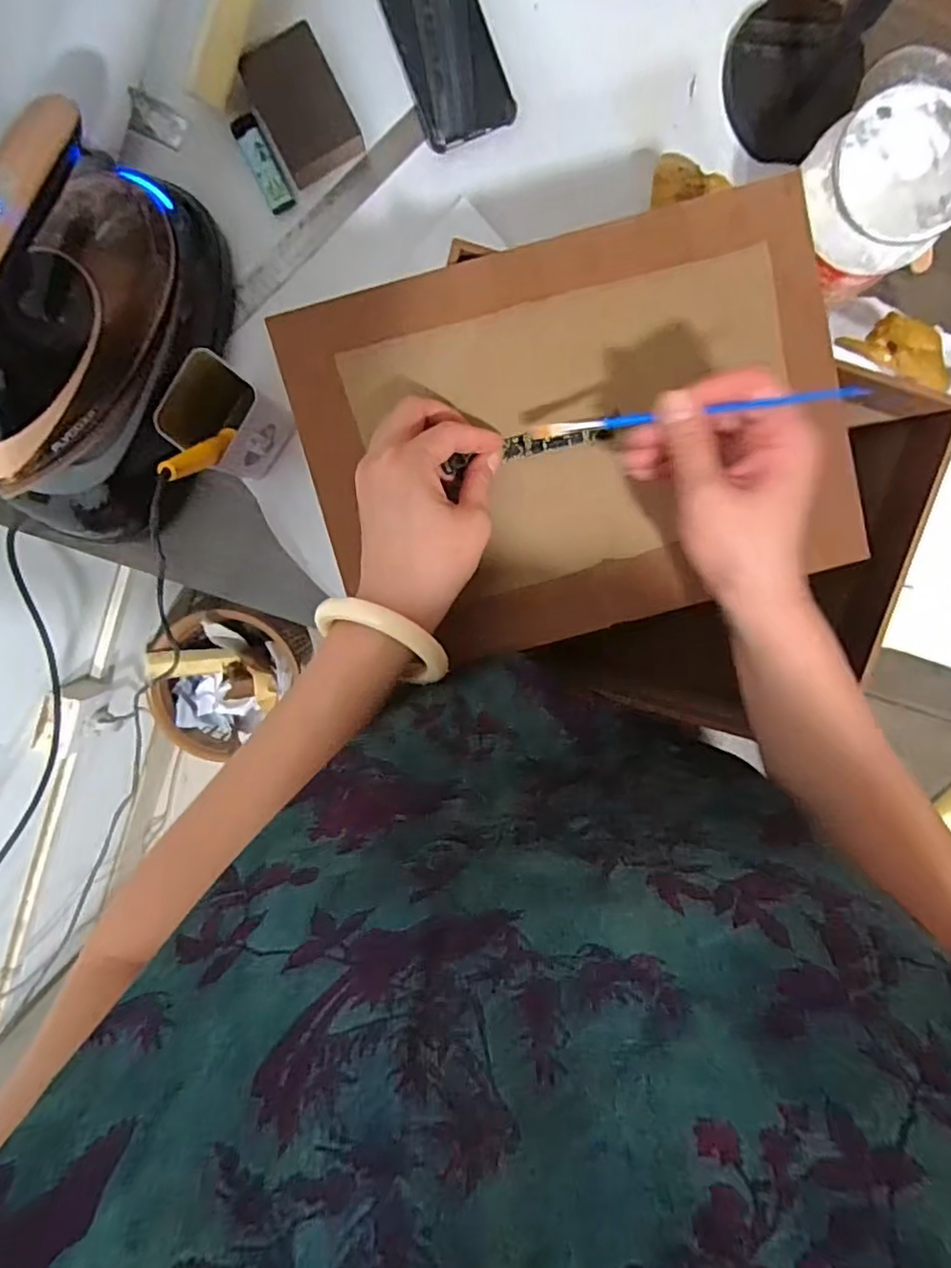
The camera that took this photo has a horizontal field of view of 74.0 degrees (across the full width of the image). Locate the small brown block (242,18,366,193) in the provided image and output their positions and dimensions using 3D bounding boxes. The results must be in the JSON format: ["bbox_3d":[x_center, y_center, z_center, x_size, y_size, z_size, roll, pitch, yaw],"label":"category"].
[{"bbox_3d":[-0.151,-0.462,0.550,0.070,0.021,0.105,-27,98,2],"label":"small brown block"}]

